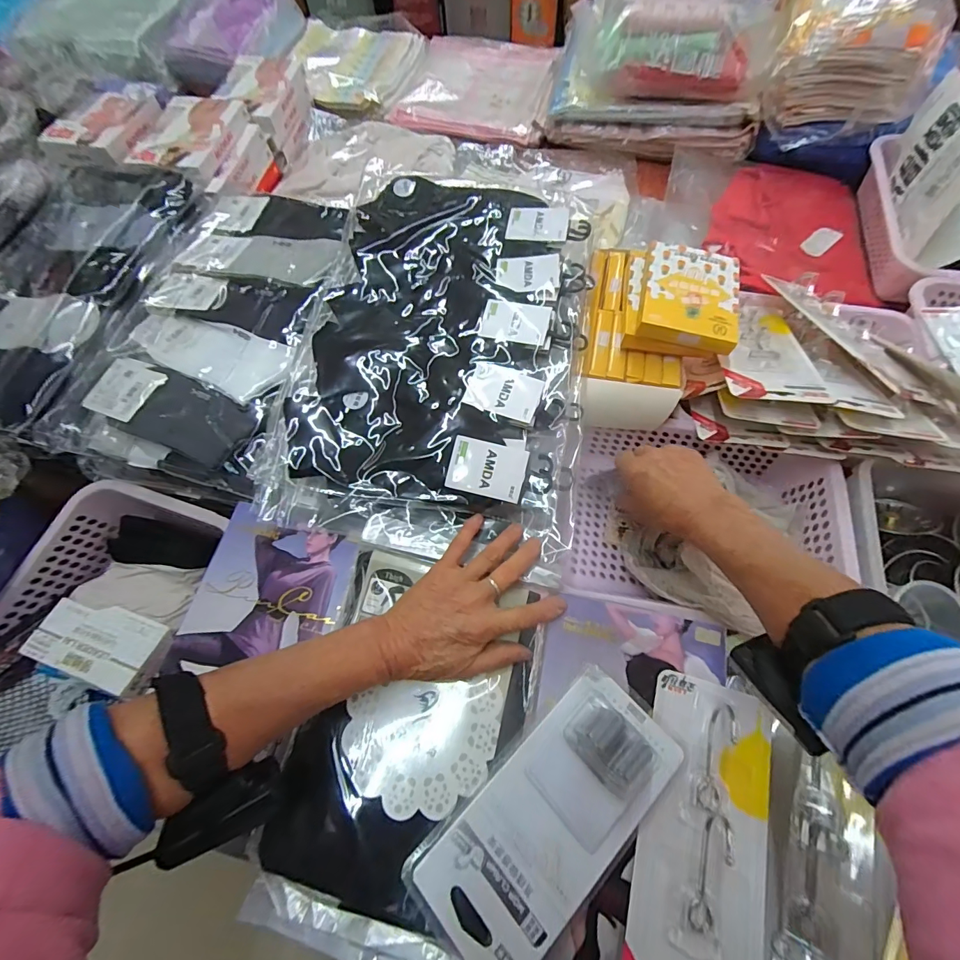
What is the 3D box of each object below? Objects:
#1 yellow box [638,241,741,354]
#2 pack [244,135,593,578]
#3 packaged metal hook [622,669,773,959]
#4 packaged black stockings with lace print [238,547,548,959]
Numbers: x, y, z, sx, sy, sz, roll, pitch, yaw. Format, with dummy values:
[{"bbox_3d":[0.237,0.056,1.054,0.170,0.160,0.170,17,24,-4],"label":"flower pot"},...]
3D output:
[{"bbox_3d":[0.221,-0.198,0.446,0.098,0.020,0.120,13,69,8],"label":"yellow box"},{"bbox_3d":[-0.039,-0.140,0.451,0.294,0.069,0.428,7,68,6],"label":"pack"},{"bbox_3d":[0.160,0.271,0.299,0.091,0.012,0.233,16,69,9],"label":"packaged metal hook"},{"bbox_3d":[-0.059,0.203,0.336,0.178,0.024,0.264,15,69,9],"label":"packaged black stockings with lace print"}]

